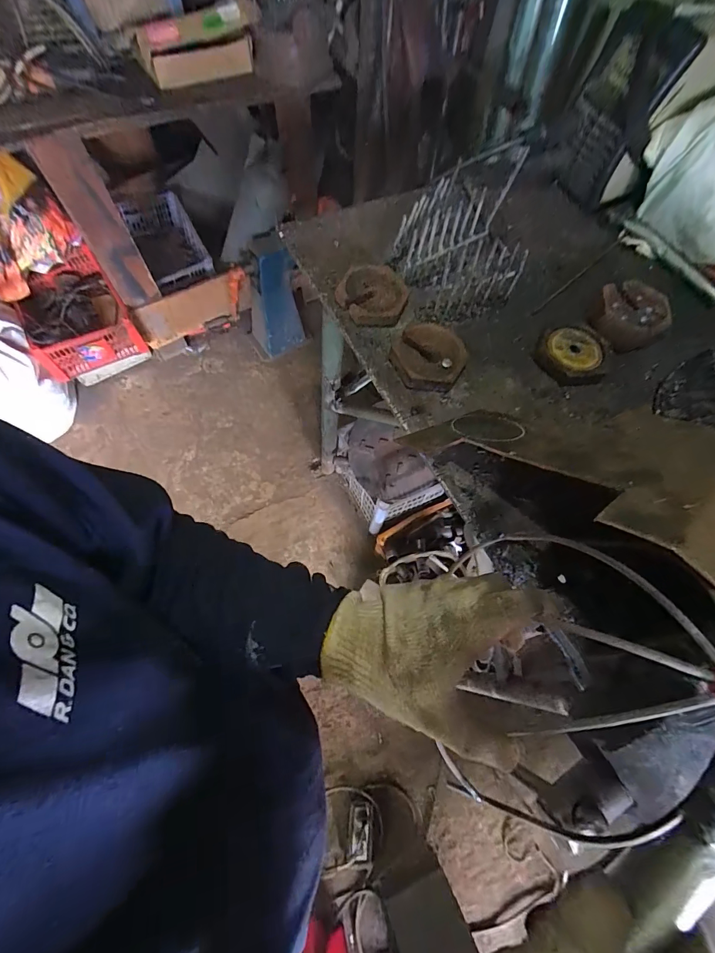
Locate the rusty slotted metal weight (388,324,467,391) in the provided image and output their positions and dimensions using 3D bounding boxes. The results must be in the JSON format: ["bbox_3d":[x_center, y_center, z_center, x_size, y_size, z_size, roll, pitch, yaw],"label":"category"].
[{"bbox_3d":[0.099,-0.168,0.554,0.102,0.036,0.099,17,67,5],"label":"rusty slotted metal weight"}]

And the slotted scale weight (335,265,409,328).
[{"bbox_3d":[0.024,-0.269,0.587,0.097,0.031,0.103,1,66,-2],"label":"slotted scale weight"}]

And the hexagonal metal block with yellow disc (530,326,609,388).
[{"bbox_3d":[0.317,-0.179,0.577,0.096,0.029,0.088,1,66,-2],"label":"hexagonal metal block with yellow disc"}]

